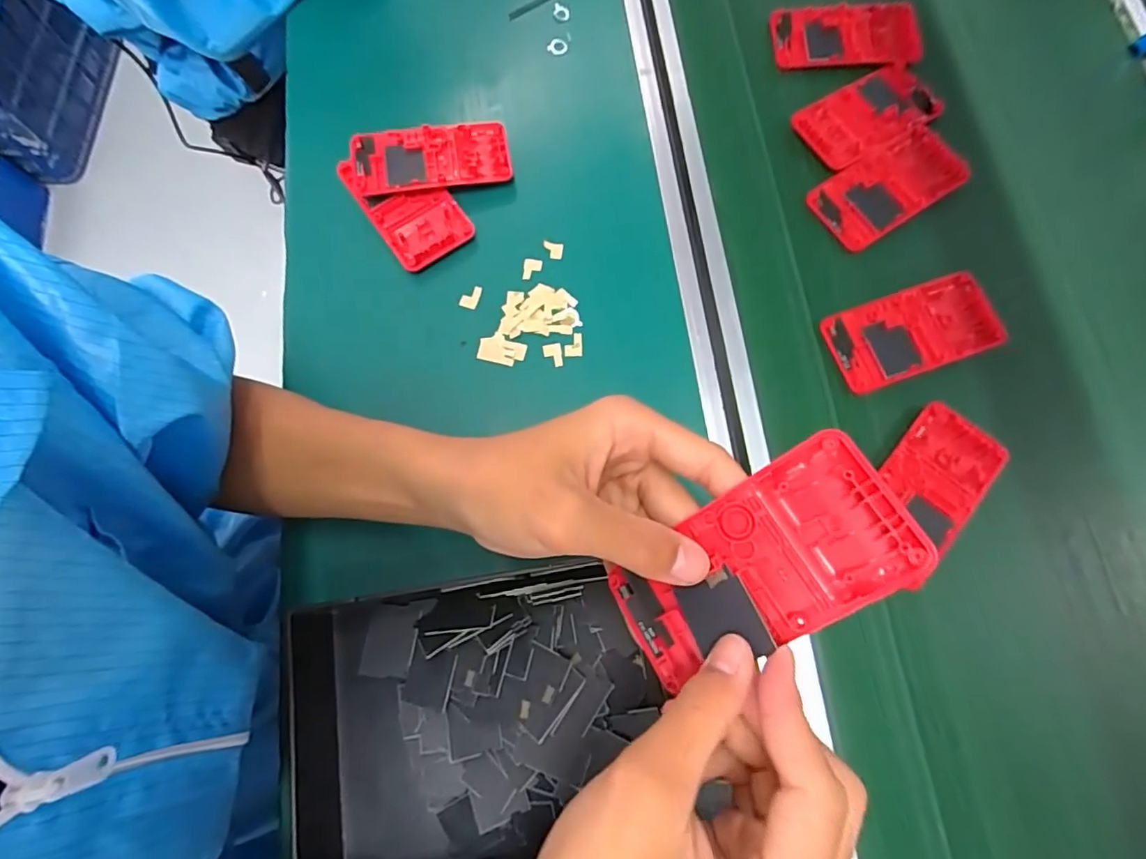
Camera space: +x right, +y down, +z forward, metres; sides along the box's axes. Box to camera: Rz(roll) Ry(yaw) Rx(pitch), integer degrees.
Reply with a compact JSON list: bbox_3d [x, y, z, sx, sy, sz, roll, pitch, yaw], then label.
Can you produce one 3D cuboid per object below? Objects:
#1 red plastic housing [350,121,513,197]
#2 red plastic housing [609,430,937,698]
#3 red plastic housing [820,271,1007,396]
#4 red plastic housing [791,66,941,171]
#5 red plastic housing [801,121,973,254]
[{"bbox_3d":[-0.111,-0.214,0.440,0.120,0.013,0.057,-10,76,-3],"label":"red plastic housing"},{"bbox_3d":[0.073,0.058,0.228,0.120,0.018,0.059,-39,77,21],"label":"red plastic housing"},{"bbox_3d":[0.252,-0.072,0.413,0.123,0.012,0.063,-19,76,-5],"label":"red plastic housing"},{"bbox_3d":[0.247,-0.262,0.461,0.125,0.007,0.064,-31,78,-8],"label":"red plastic housing"},{"bbox_3d":[0.252,-0.193,0.445,0.126,0.008,0.060,-32,78,-8],"label":"red plastic housing"}]

